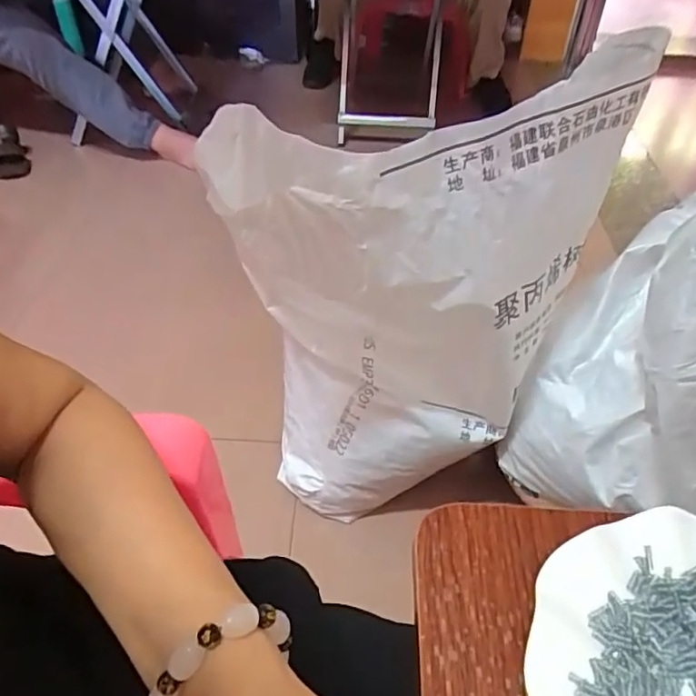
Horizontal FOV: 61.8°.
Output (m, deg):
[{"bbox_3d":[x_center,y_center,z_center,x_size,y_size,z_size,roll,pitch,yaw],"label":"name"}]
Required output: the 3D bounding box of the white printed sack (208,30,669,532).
[{"bbox_3d":[0.079,-0.036,0.721,0.431,0.546,0.215,-7,46,-8],"label":"white printed sack"}]

